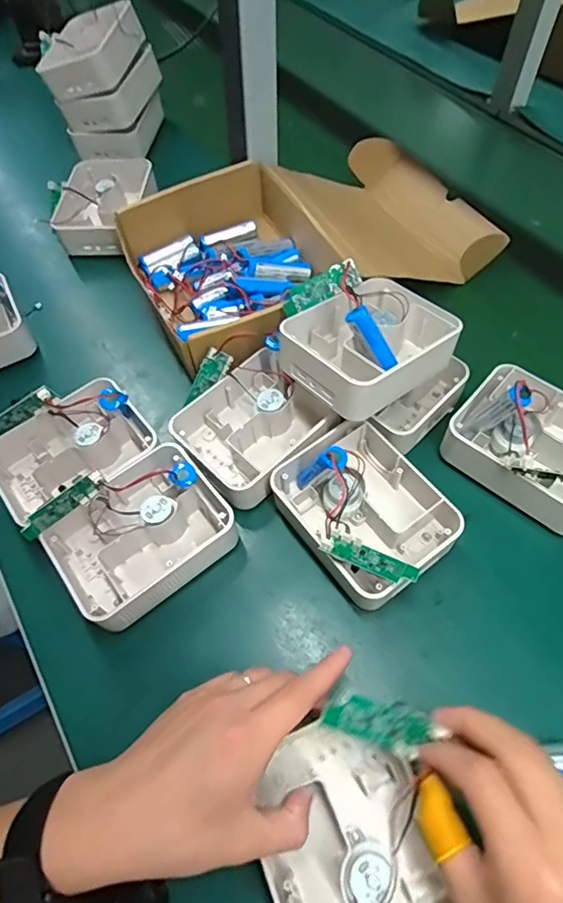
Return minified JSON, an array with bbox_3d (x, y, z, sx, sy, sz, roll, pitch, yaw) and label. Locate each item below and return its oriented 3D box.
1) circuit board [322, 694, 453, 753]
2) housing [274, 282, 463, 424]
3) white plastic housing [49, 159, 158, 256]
[{"bbox_3d":[0.055,0.150,0.294,0.059,0.005,0.023,19,81,-6],"label":"circuit board"},{"bbox_3d":[0.071,-0.091,0.437,0.126,0.048,0.104,-36,64,-16],"label":"housing"},{"bbox_3d":[-0.215,-0.301,0.647,0.105,0.043,0.146,8,61,8],"label":"white plastic housing"}]

